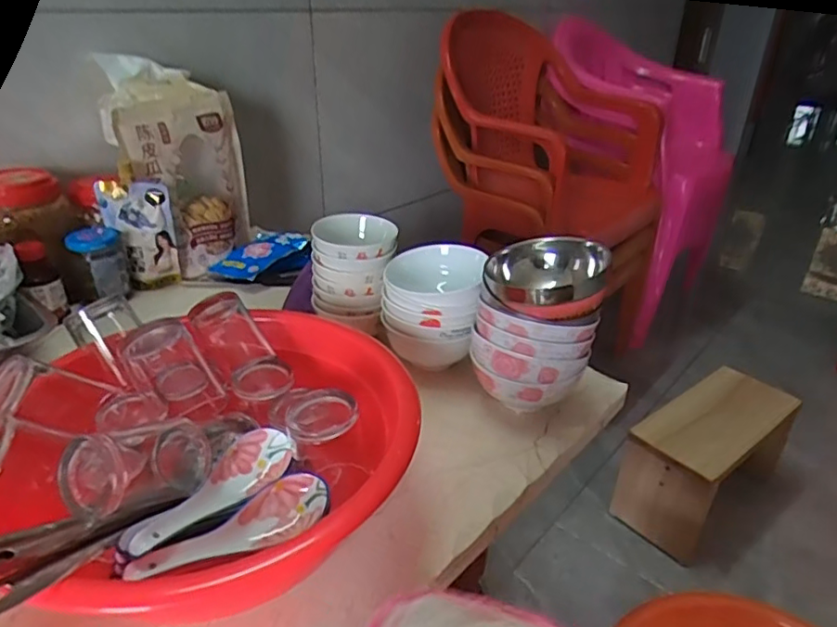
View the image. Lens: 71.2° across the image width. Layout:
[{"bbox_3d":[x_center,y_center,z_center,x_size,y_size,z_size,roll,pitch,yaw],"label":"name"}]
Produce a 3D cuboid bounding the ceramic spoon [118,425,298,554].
[{"bbox_3d":[-0.140,0.117,0.393,0.035,0.028,0.128,18,33,28],"label":"ceramic spoon"}]

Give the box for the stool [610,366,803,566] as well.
[{"bbox_3d":[0.510,0.262,1.038,0.302,0.225,0.152,-19,35,-34],"label":"stool"}]

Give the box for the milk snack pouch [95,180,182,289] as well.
[{"bbox_3d":[-0.368,-0.104,0.776,0.084,0.142,0.016,-7,26,-15],"label":"milk snack pouch"}]

